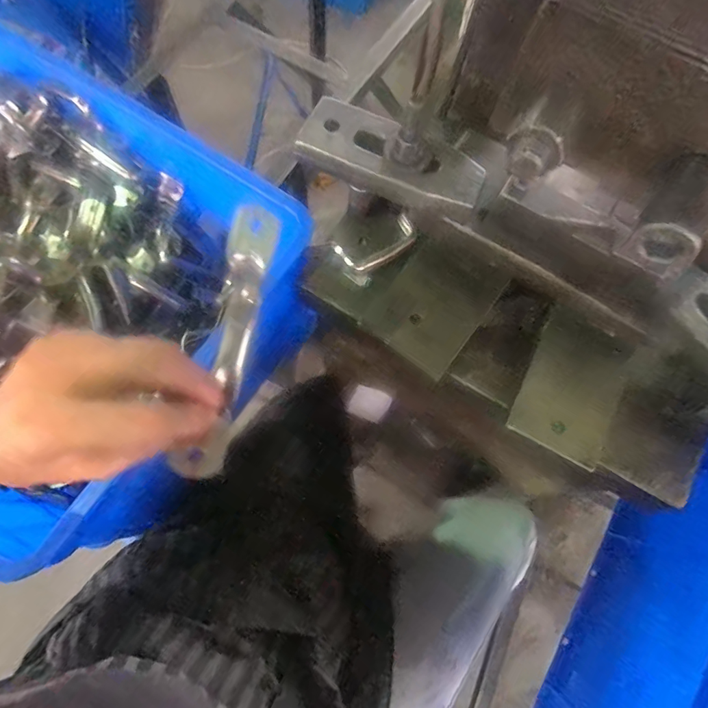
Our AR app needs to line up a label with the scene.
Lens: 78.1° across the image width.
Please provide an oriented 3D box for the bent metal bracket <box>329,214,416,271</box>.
[{"bbox_3d":[0.021,-0.097,0.381,0.076,0.019,0.031,-30,76,-11],"label":"bent metal bracket"}]

